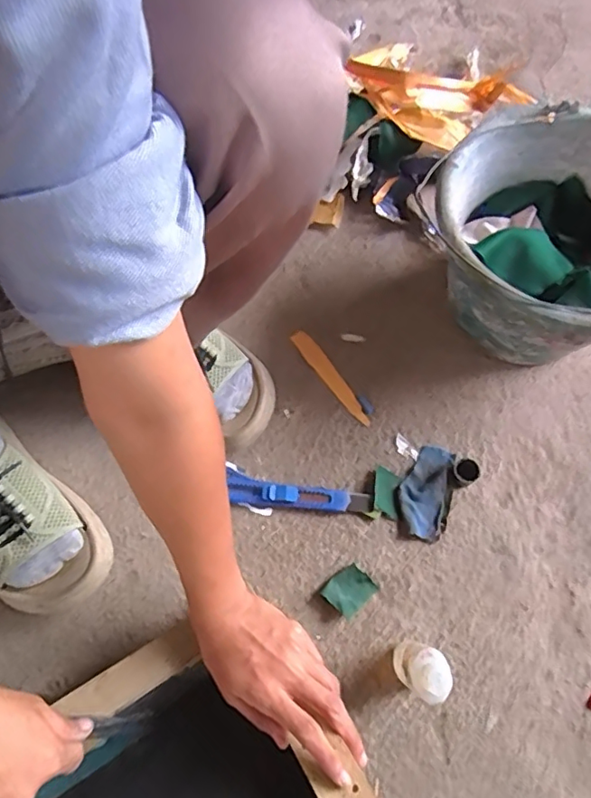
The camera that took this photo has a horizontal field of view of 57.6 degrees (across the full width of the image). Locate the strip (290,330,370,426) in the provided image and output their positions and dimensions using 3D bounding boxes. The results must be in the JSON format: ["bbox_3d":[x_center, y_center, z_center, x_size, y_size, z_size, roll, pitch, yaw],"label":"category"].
[{"bbox_3d":[0.039,-0.025,0.575,0.021,0.004,0.125,-35,73,-14],"label":"strip"}]

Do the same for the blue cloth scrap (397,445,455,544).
[{"bbox_3d":[0.127,0.090,0.534,0.045,0.011,0.093,15,68,4],"label":"blue cloth scrap"}]

